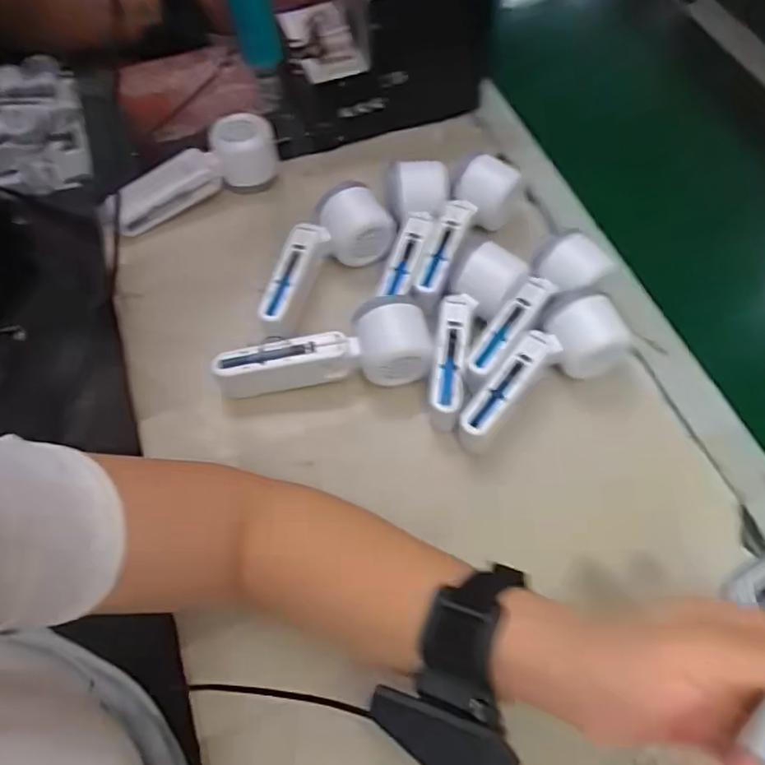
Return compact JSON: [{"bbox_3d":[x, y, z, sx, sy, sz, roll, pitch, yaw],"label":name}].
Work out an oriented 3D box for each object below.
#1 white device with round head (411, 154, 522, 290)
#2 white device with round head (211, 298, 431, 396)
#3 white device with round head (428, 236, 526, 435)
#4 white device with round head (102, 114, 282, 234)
[{"bbox_3d":[0.070,-0.140,0.535,0.055,0.043,0.157,27,63,13],"label":"white device with round head"},{"bbox_3d":[-0.045,-0.027,0.482,0.164,0.051,0.050,-3,60,-3],"label":"white device with round head"},{"bbox_3d":[0.065,-0.041,0.491,0.057,0.057,0.153,25,62,12],"label":"white device with round head"},{"bbox_3d":[-0.187,-0.200,0.578,0.170,0.054,0.049,-27,64,-16],"label":"white device with round head"}]

